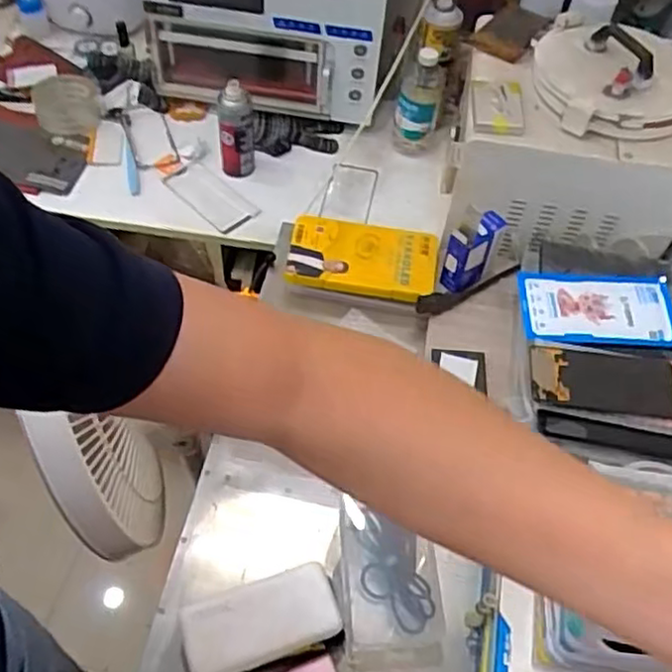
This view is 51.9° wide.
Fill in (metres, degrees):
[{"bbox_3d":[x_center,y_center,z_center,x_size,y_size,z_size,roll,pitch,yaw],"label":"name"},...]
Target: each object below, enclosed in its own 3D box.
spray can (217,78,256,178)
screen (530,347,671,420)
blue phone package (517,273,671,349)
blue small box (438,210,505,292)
[{"bbox_3d":[-0.152,-0.305,1.045,0.054,0.150,0.050,-4,55,-8],"label":"spray can"},{"bbox_3d":[0.302,0.050,0.754,0.178,0.009,0.078,7,54,-1],"label":"screen"},{"bbox_3d":[0.313,-0.032,0.815,0.187,0.016,0.104,2,55,-4],"label":"blue phone package"},{"bbox_3d":[0.173,-0.109,0.873,0.040,0.111,0.076,38,60,20],"label":"blue small box"}]

